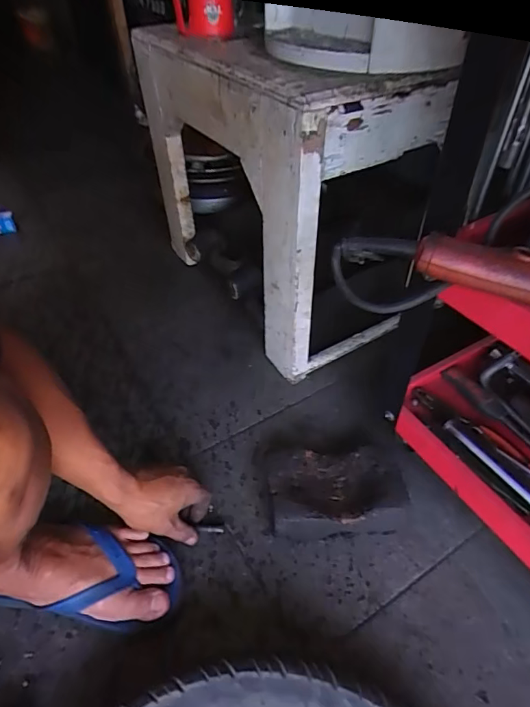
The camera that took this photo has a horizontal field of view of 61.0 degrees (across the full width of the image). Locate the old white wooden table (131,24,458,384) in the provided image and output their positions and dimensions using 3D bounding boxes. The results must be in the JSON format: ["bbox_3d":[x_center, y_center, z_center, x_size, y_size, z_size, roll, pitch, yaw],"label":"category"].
[{"bbox_3d":[-0.003,-0.275,0.775,0.204,0.418,0.486,-24,50,-22],"label":"old white wooden table"}]

